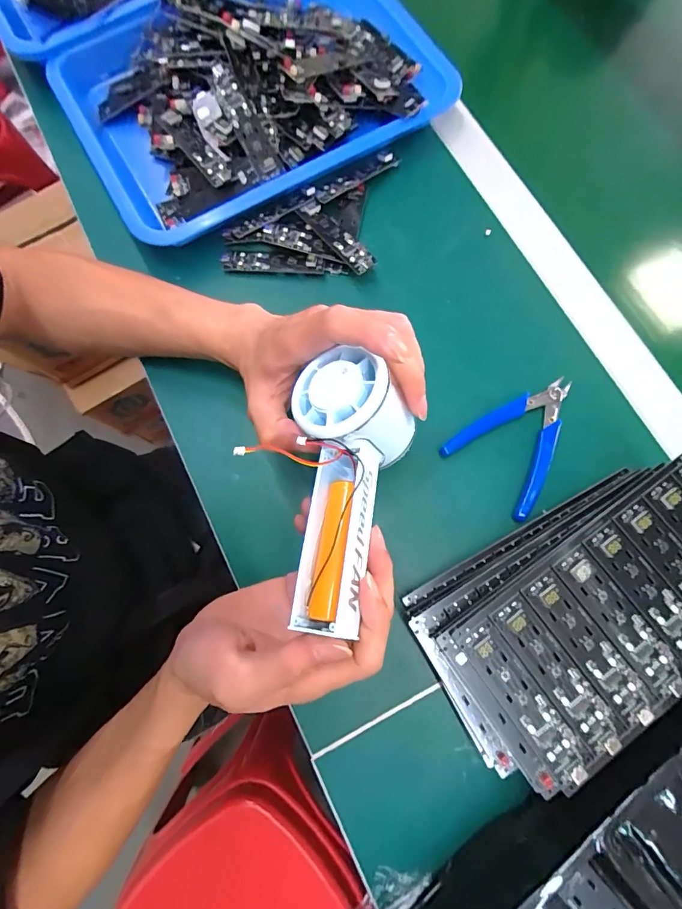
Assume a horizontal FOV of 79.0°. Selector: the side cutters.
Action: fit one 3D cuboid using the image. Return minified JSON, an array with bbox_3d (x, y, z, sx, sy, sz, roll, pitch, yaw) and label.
[{"bbox_3d":[0.147,-0.015,0.331,0.082,0.007,0.109,42,81,10],"label":"side cutters"}]

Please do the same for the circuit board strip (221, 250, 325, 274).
[{"bbox_3d":[-0.061,-0.175,0.374,0.092,0.006,0.019,4,88,5],"label":"circuit board strip"}]

